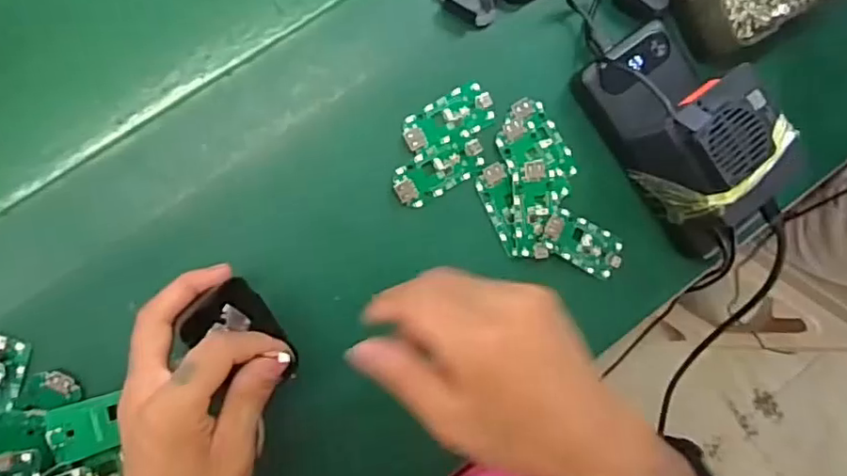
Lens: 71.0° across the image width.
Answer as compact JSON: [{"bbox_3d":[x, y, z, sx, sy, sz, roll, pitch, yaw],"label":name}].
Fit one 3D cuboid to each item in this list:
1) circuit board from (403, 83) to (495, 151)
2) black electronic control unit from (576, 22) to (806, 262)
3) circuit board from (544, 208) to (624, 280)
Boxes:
[{"bbox_3d":[0.017,-0.078,0.392,0.063,0.004,0.031,-32,92,-9],"label":"circuit board"},{"bbox_3d":[0.174,-0.064,0.379,0.074,0.078,0.152,-34,93,-9],"label":"black electronic control unit"},{"bbox_3d":[0.111,0.004,0.405,0.059,0.007,0.032,26,84,-7],"label":"circuit board"}]

